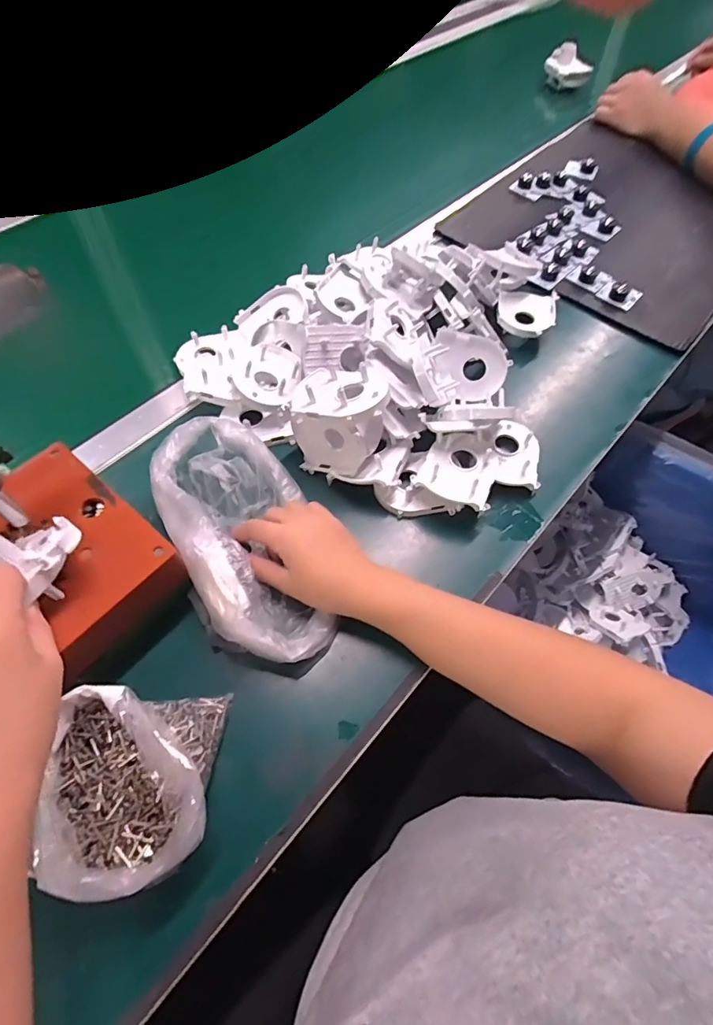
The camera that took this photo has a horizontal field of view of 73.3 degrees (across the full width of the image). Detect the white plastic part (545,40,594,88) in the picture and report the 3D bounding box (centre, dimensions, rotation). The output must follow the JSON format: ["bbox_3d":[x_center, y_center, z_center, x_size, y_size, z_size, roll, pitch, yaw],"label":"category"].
[{"bbox_3d":[0.399,-0.836,0.900,0.084,0.051,0.067,20,62,9],"label":"white plastic part"}]

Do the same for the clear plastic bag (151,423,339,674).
[{"bbox_3d":[-0.092,0.018,0.402,0.113,0.048,0.225,-20,66,-12],"label":"clear plastic bag"}]

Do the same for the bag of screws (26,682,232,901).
[{"bbox_3d":[-0.141,0.176,0.313,0.095,0.057,0.113,-3,60,-3],"label":"bag of screws"}]

